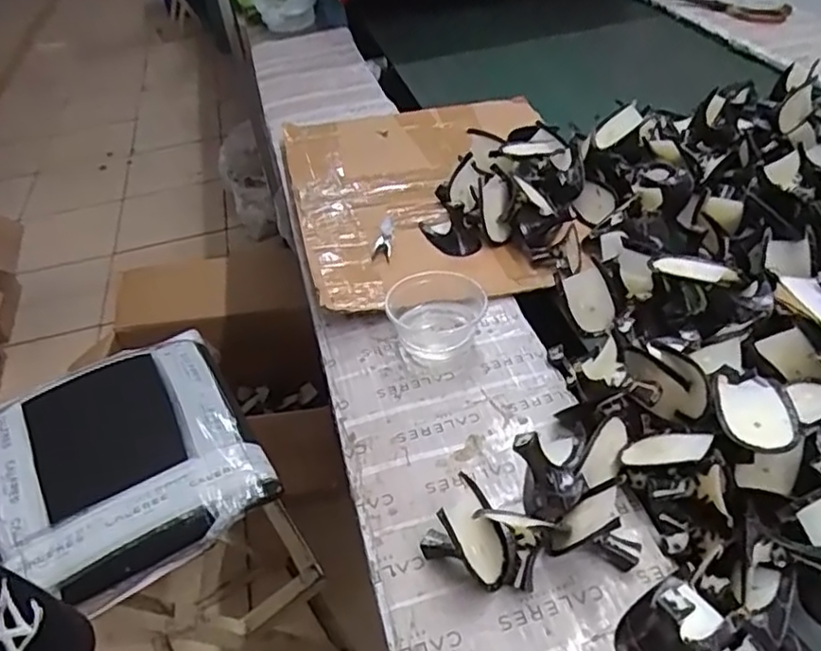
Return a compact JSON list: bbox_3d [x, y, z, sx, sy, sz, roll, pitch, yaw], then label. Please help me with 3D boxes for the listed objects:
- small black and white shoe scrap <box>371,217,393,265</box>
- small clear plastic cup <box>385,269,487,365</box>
[{"bbox_3d":[-0.027,-0.091,0.708,0.019,0.014,0.053,8,74,16],"label":"small black and white shoe scrap"},{"bbox_3d":[0.025,-0.009,0.609,0.091,0.048,0.079,-2,41,5],"label":"small clear plastic cup"}]

